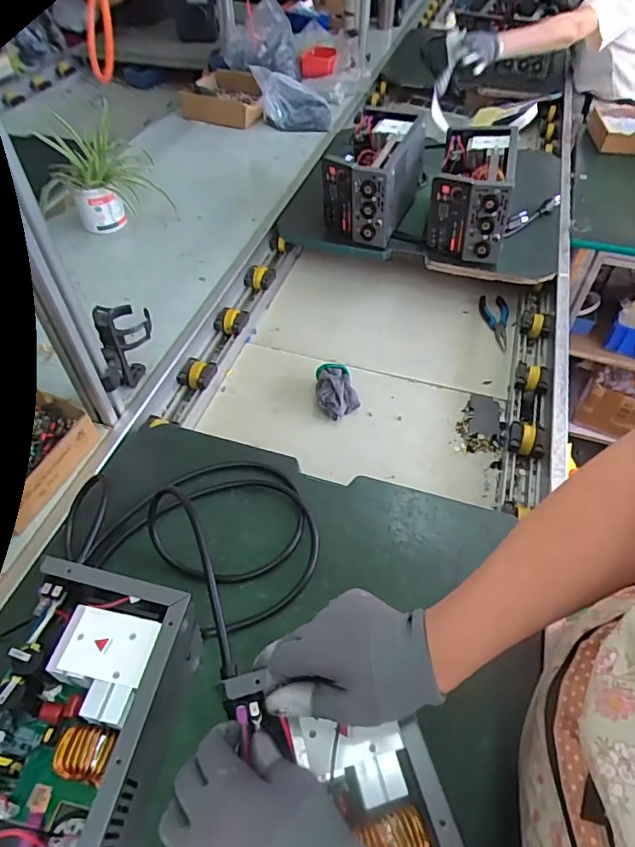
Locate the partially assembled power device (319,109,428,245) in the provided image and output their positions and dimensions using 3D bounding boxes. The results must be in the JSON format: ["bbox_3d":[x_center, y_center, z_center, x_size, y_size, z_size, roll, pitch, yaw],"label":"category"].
[{"bbox_3d":[0.114,-0.517,1.097,0.158,0.172,0.254,16,52,12],"label":"partially assembled power device"}]

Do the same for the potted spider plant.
[{"bbox_3d":[-0.449,-0.518,1.094,0.226,0.162,0.170,-20,54,-17],"label":"potted spider plant"}]

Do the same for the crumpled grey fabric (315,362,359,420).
[{"bbox_3d":[0.033,-0.060,0.908,0.073,0.043,0.104,-5,50,-3],"label":"crumpled grey fabric"}]

